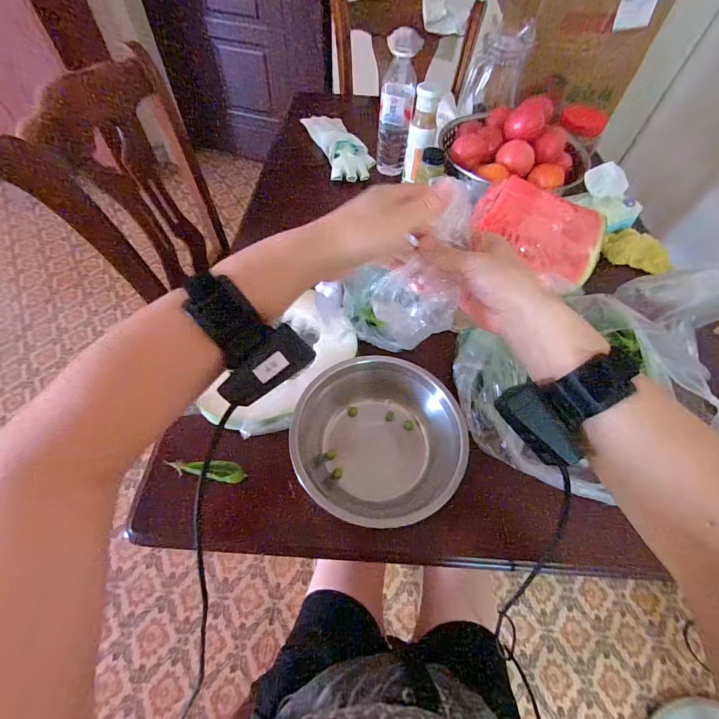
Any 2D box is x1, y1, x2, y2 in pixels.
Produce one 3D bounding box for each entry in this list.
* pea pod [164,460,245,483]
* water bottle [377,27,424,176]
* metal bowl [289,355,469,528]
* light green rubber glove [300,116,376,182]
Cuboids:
[{"bbox_3d":[-0.176,0.127,0.401,0.083,0.014,0.023,5,57,0],"label":"pea pod"},{"bbox_3d":[0.072,-0.483,0.682,0.063,0.224,0.071,7,57,1],"label":"water bottle"},{"bbox_3d":[0.026,0.094,0.416,0.186,0.071,0.176,1,57,-2],"label":"metal bowl"},{"bbox_3d":[-0.051,-0.504,0.801,0.098,0.041,0.258,-16,60,-13],"label":"light green rubber glove"}]

